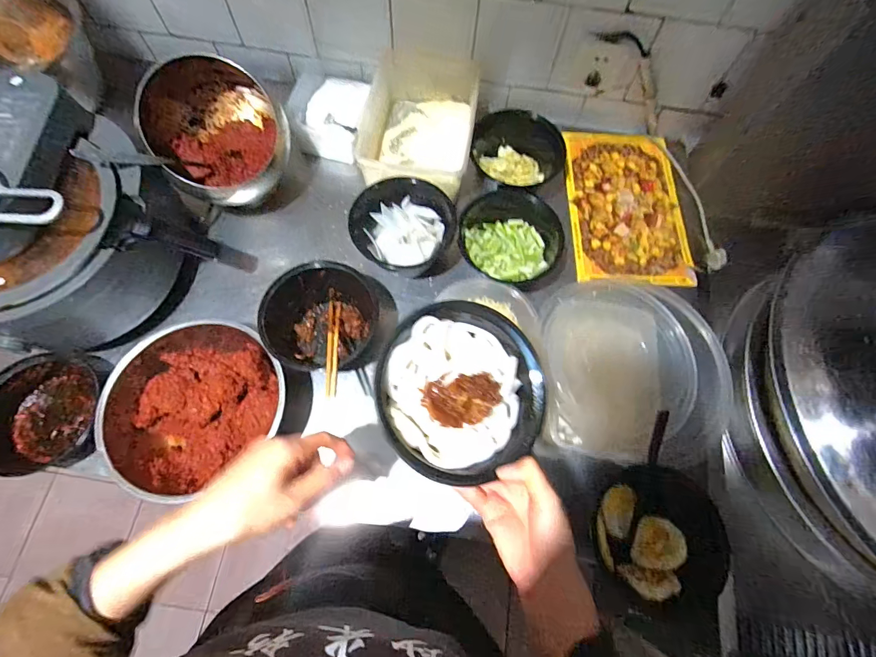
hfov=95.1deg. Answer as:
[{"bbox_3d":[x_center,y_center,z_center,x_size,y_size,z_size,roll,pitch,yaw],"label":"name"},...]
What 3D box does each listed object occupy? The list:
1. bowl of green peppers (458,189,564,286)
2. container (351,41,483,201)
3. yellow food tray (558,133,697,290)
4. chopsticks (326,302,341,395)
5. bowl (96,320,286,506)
[{"bbox_3d":[0.126,-0.153,0.685,0.167,0.083,0.153,1,69,-2],"label":"bowl of green peppers"},{"bbox_3d":[-0.034,-0.372,0.762,0.194,0.097,0.290,8,69,0],"label":"container"},{"bbox_3d":[0.357,-0.244,0.772,0.219,0.014,0.348,1,69,-2],"label":"yellow food tray"},{"bbox_3d":[-0.153,0.019,0.588,0.017,0.011,0.220,-10,35,-6],"label":"chopsticks"},{"bbox_3d":[-0.348,0.103,0.579,0.238,0.092,0.220,1,69,-2],"label":"bowl"}]

